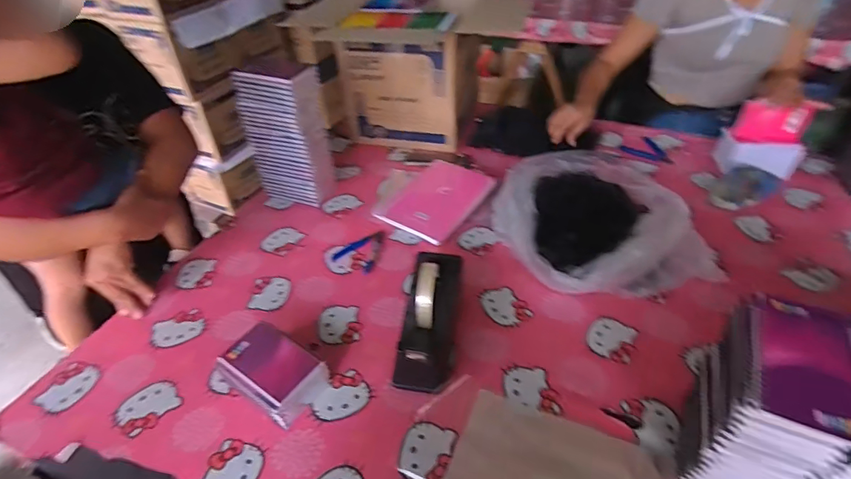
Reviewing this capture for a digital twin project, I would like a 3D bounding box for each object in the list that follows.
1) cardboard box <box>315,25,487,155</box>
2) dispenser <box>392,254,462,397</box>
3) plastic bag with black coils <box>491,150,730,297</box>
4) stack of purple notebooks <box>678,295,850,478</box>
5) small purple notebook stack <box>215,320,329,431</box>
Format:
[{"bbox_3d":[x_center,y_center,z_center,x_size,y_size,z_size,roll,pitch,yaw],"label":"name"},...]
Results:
[{"bbox_3d":[-0.050,-0.389,1.116,0.320,0.281,0.216,10,42,15],"label":"cardboard box"},{"bbox_3d":[0.010,0.118,0.668,0.080,0.126,0.211,6,42,10],"label":"dispenser"},{"bbox_3d":[0.299,-0.038,0.837,0.306,0.108,0.352,-9,41,-7],"label":"plastic bag with black coils"},{"bbox_3d":[0.363,0.191,0.488,0.105,0.223,0.149,13,43,17],"label":"stack of purple notebooks"},{"bbox_3d":[-0.216,0.191,0.644,0.135,0.062,0.093,22,47,26],"label":"small purple notebook stack"}]

